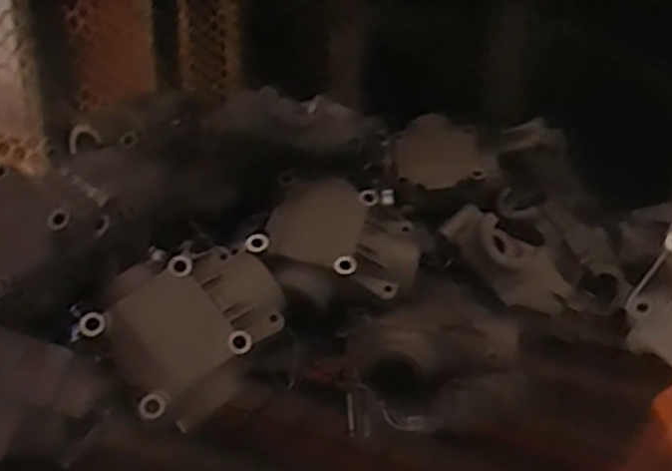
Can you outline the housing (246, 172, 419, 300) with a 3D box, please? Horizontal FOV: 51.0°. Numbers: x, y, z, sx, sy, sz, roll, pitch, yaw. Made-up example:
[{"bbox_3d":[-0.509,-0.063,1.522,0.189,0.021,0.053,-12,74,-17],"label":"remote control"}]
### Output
[{"bbox_3d":[0.007,-0.003,0.648,0.142,0.034,0.099,18,58,6],"label":"housing"}]

